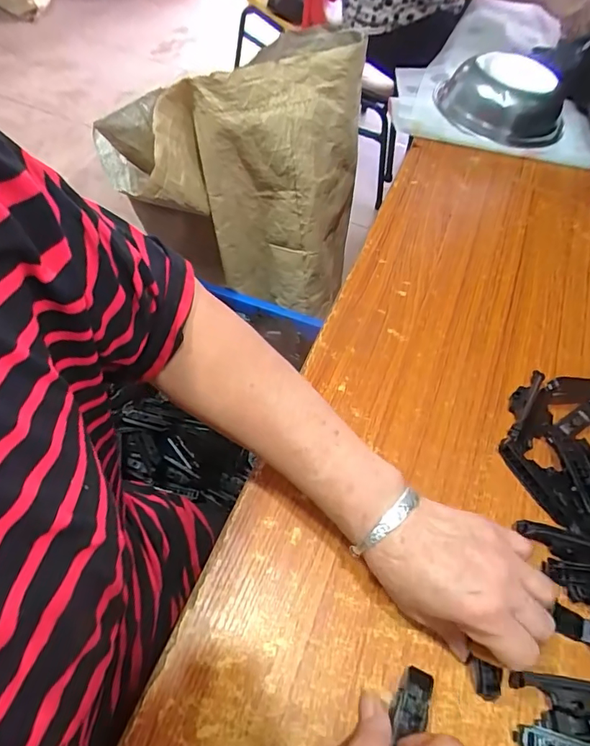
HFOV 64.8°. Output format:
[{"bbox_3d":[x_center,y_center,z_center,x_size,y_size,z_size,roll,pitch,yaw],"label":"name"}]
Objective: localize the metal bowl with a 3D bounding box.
[{"bbox_3d":[0.324,-0.409,0.693,0.176,0.061,0.176,1,57,-2],"label":"metal bowl"}]

